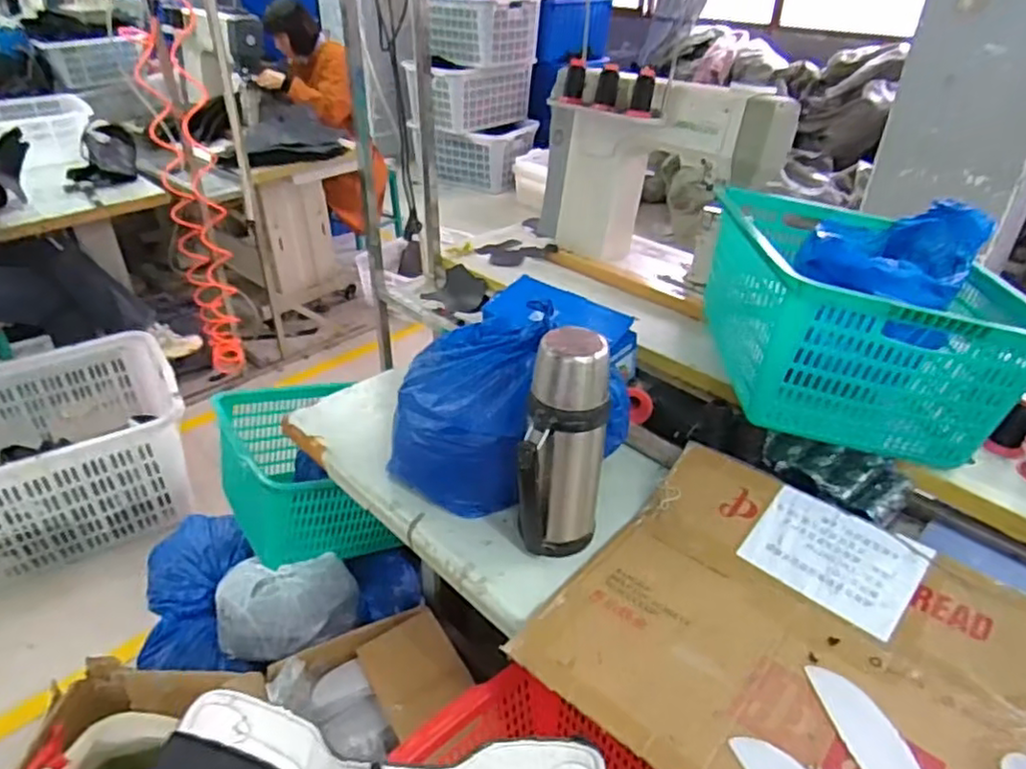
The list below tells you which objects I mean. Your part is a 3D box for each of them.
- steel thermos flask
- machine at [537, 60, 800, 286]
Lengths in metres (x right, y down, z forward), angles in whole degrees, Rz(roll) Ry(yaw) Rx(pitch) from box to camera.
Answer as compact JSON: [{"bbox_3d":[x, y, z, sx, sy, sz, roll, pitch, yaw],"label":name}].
[{"bbox_3d":[0.069,0.086,0.906,0.108,0.308,0.131,10,35,13],"label":"steel thermos flask"},{"bbox_3d":[0.320,-0.500,1.618,0.180,0.448,0.628,-26,42,-34],"label":"machine"}]

